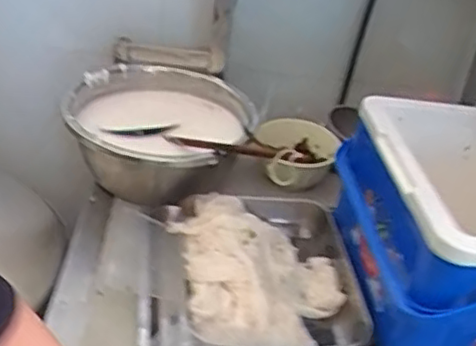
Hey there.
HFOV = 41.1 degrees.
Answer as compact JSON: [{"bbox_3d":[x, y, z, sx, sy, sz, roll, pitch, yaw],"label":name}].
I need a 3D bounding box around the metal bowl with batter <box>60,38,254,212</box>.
[{"bbox_3d":[-0.109,-0.068,0.923,0.247,0.129,0.260,4,36,-3],"label":"metal bowl with batter"}]

